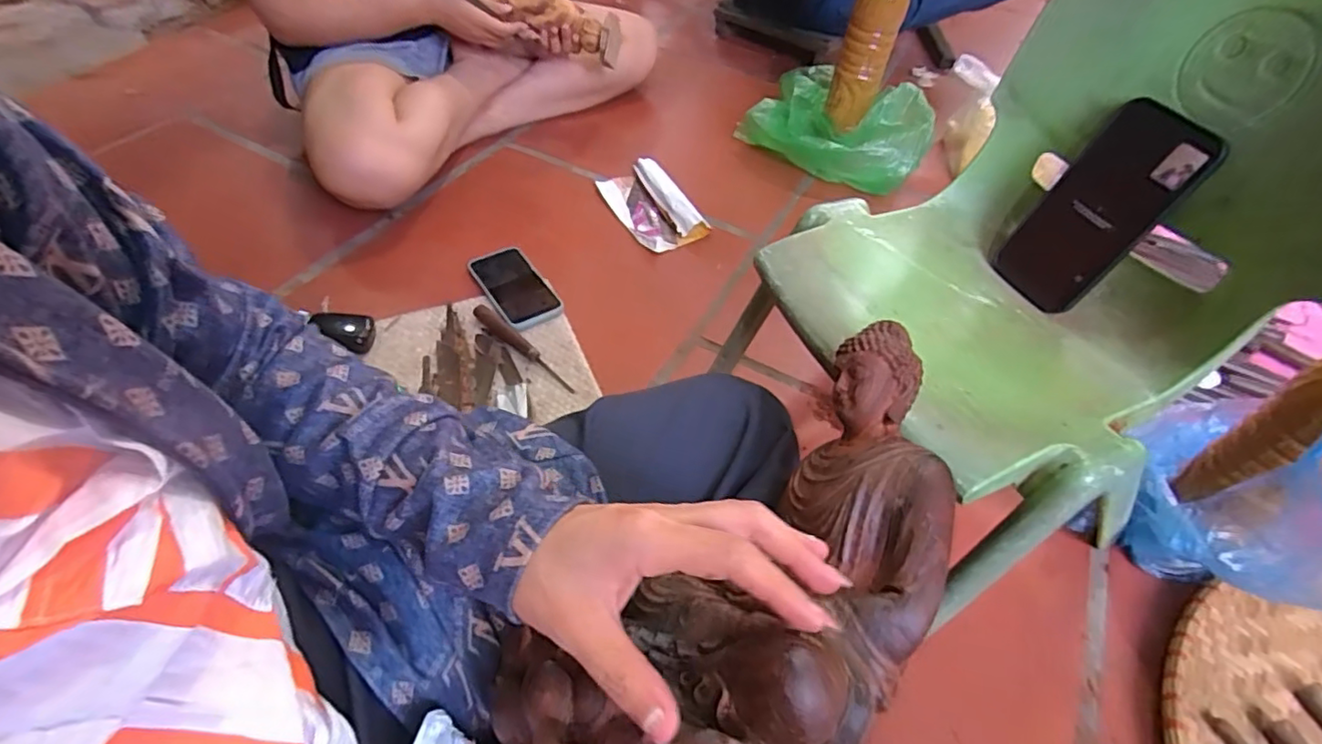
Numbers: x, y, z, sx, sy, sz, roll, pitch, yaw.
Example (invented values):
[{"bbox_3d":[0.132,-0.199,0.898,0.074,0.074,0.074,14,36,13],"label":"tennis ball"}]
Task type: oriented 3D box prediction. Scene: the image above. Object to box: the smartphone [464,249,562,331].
[{"bbox_3d":[-0.202,-0.121,0.839,0.082,0.018,0.155,-27,57,-23],"label":"smartphone"}]

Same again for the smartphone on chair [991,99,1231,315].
[{"bbox_3d":[0.357,-0.131,0.504,0.013,0.168,0.084,-8,52,-29],"label":"smartphone on chair"}]

